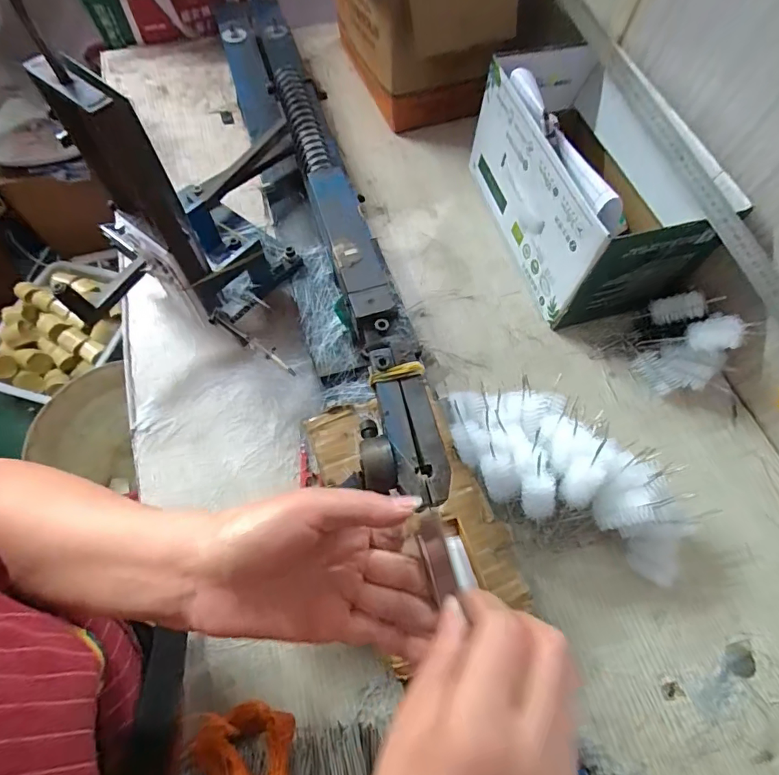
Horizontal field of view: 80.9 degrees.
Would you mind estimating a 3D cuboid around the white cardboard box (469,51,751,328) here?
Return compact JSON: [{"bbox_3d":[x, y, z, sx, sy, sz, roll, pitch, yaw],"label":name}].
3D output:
[{"bbox_3d":[0.213,-0.225,0.508,0.153,0.140,0.278,-15,67,-8],"label":"white cardboard box"}]

